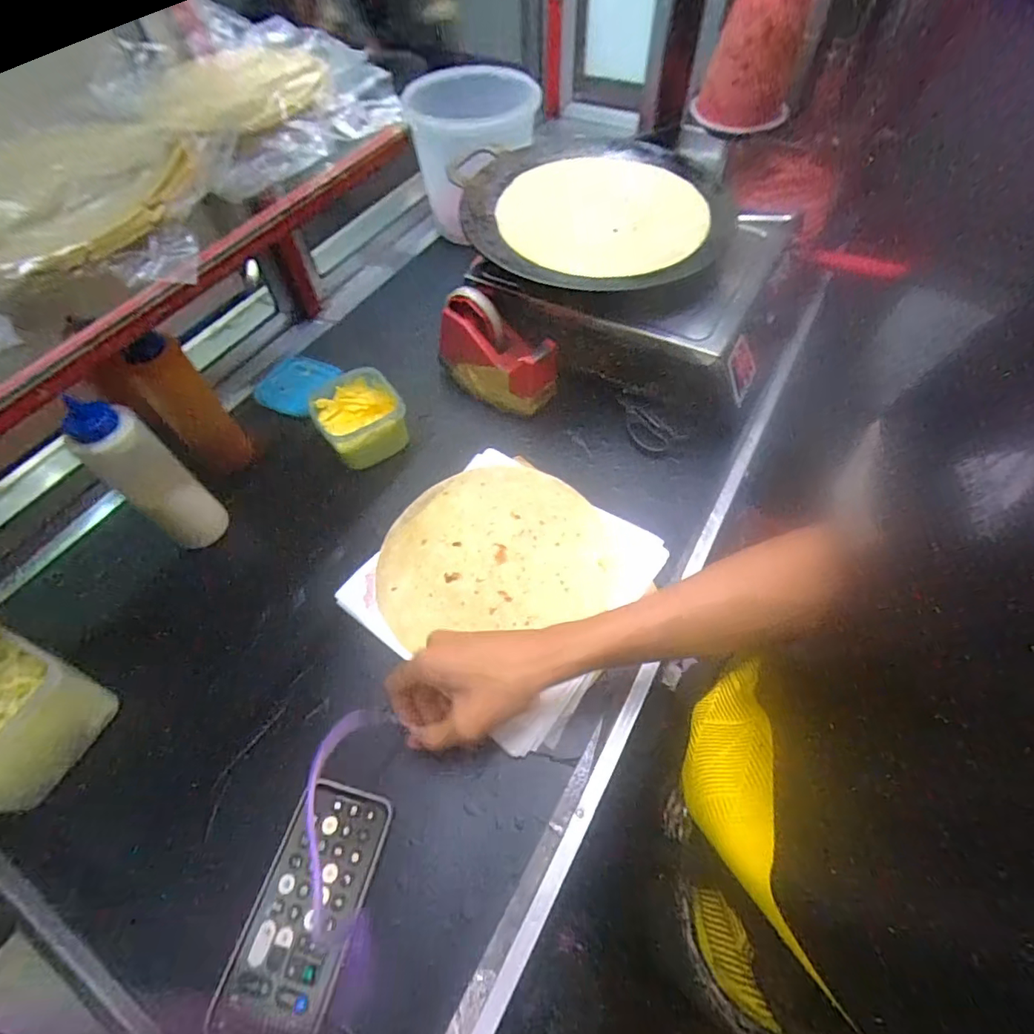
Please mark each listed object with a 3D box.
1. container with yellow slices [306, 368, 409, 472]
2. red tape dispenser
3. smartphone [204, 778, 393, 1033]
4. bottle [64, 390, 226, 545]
[{"bbox_3d":[-0.192,-0.121,0.640,0.094,0.065,0.116,-29,60,-16],"label":"container with yellow slices"},{"bbox_3d":[-0.024,-0.202,0.650,0.155,0.116,0.073,26,61,18],"label":"red tape dispenser"},{"bbox_3d":[-0.165,0.305,0.404,0.081,0.011,0.170,12,58,10],"label":"smartphone"},{"bbox_3d":[-0.359,-0.036,0.517,0.055,0.190,0.057,-39,63,-21],"label":"bottle"}]

